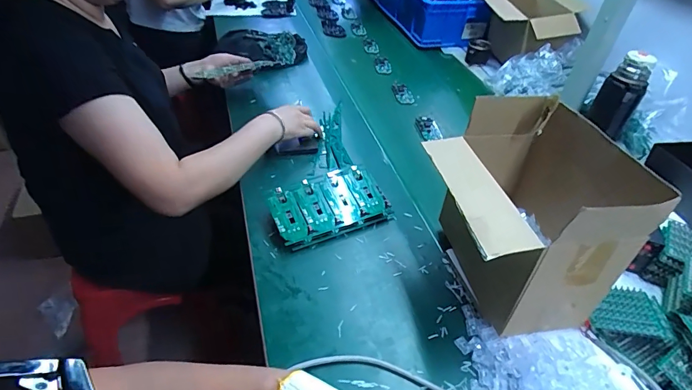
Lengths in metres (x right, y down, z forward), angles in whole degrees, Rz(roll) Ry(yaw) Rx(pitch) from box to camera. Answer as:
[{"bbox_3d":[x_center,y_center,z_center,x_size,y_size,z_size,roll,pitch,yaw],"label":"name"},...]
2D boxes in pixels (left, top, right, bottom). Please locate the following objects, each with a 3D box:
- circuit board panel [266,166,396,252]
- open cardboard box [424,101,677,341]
[{"bbox_3d":[-0.026,0.014,0.685,0.192,0.015,0.116,-14,60,-23],"label":"circuit board panel"},{"bbox_3d":[0.224,0.017,0.548,0.202,0.201,0.234,-2,42,-8],"label":"open cardboard box"}]

